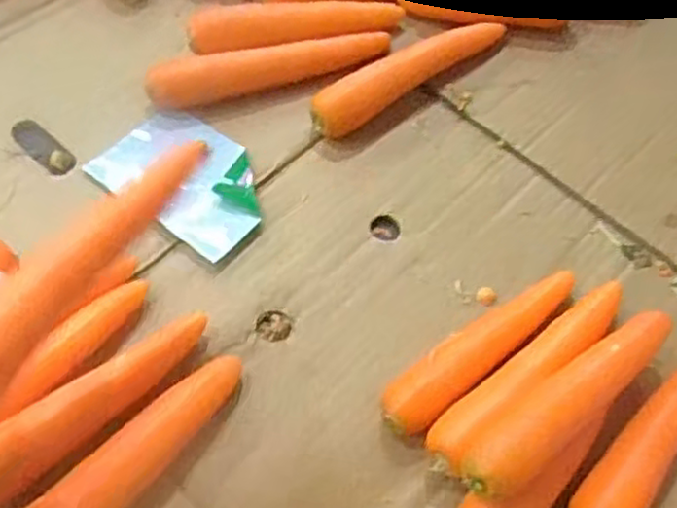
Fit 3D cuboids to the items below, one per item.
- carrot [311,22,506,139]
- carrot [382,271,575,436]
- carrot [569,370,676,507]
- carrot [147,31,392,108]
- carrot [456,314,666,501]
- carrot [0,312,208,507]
[{"bbox_3d":[0.062,-0.153,0.609,0.189,0.045,0.030,-29,66,-21],"label":"carrot"},{"bbox_3d":[0.101,0.061,0.489,0.180,0.032,0.035,-35,68,-24],"label":"carrot"},{"bbox_3d":[0.206,0.118,0.457,0.039,0.029,0.183,42,64,18],"label":"carrot"},{"bbox_3d":[-0.056,-0.159,0.613,0.209,0.029,0.029,-15,61,-15],"label":"carrot"},{"bbox_3d":[0.146,0.086,0.433,0.180,0.032,0.039,-32,67,-22],"label":"carrot"},{"bbox_3d":[-0.157,0.092,0.442,0.032,0.038,0.173,39,63,17],"label":"carrot"}]

